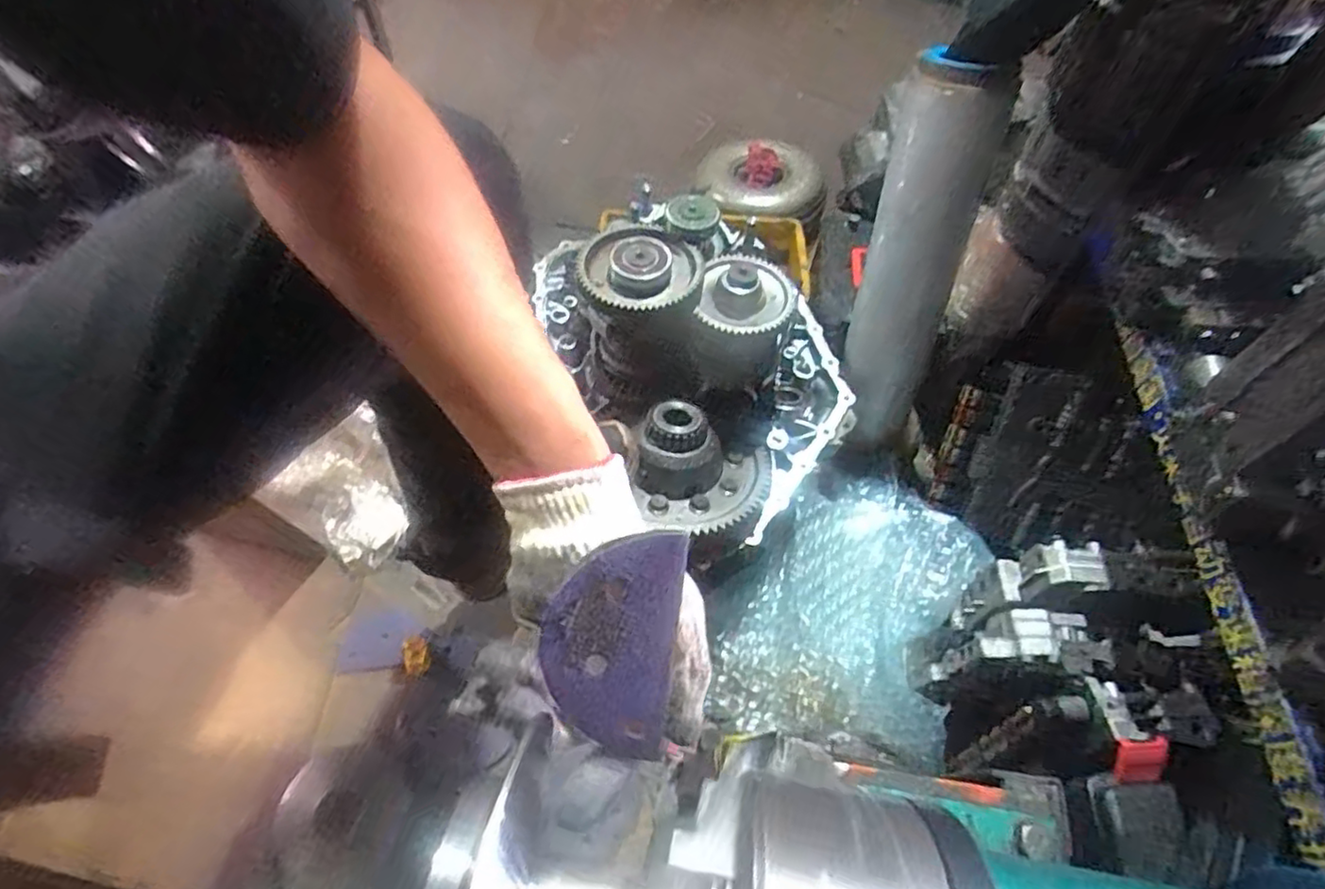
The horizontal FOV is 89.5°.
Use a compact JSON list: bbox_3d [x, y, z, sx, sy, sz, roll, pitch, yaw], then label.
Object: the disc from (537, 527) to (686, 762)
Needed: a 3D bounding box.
[{"bbox_3d":[-0.025,0.096,0.304,0.057,0.115,0.004,4,16,-6],"label":"disc"}]

